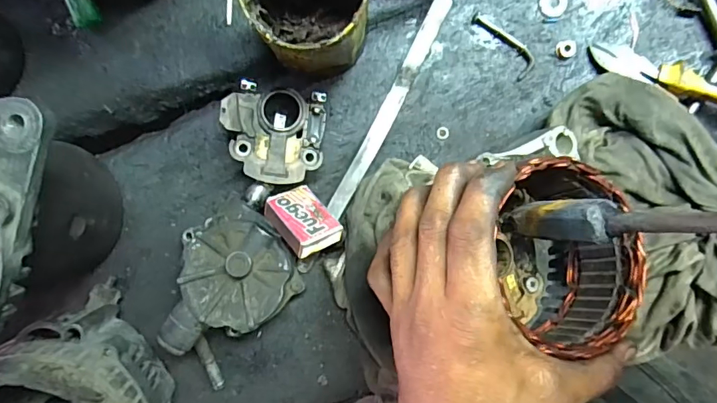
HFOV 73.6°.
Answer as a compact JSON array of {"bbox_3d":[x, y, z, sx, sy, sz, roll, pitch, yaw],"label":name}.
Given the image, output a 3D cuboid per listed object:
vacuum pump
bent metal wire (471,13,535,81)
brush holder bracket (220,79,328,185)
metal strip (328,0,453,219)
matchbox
[{"bbox_3d":[-0.106,0.071,0.369,0.099,0.063,0.131,45,93,-2],"label":"vacuum pump"},{"bbox_3d":[0.112,-0.122,0.366,0.019,0.008,0.061,-42,92,3],"label":"bent metal wire"},{"bbox_3d":[-0.063,-0.051,0.368,0.072,0.039,0.071,7,94,0],"label":"brush holder bracket"},{"bbox_3d":[0.025,-0.074,0.376,0.014,0.010,0.188,27,93,-1],"label":"metal strip"},{"bbox_3d":[-0.042,0.015,0.367,0.043,0.015,0.053,-18,57,-28],"label":"matchbox"}]

